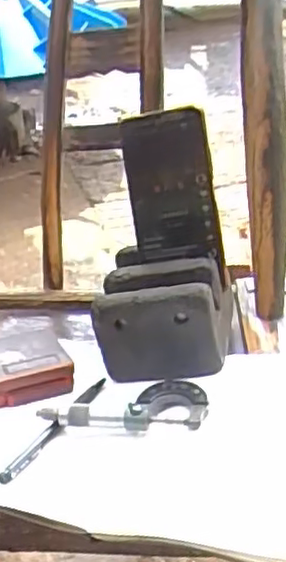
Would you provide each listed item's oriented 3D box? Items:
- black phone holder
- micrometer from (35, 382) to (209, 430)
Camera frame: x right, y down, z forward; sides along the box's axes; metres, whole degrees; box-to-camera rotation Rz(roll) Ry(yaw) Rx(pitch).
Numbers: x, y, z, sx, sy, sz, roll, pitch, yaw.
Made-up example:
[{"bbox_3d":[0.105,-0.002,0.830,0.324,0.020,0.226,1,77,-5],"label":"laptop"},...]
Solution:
[{"bbox_3d":[0.020,-0.028,0.585,0.113,0.074,0.233,1,76,7],"label":"black phone holder"},{"bbox_3d":[-0.014,0.095,0.521,0.126,0.017,0.044,3,34,11],"label":"micrometer"}]

